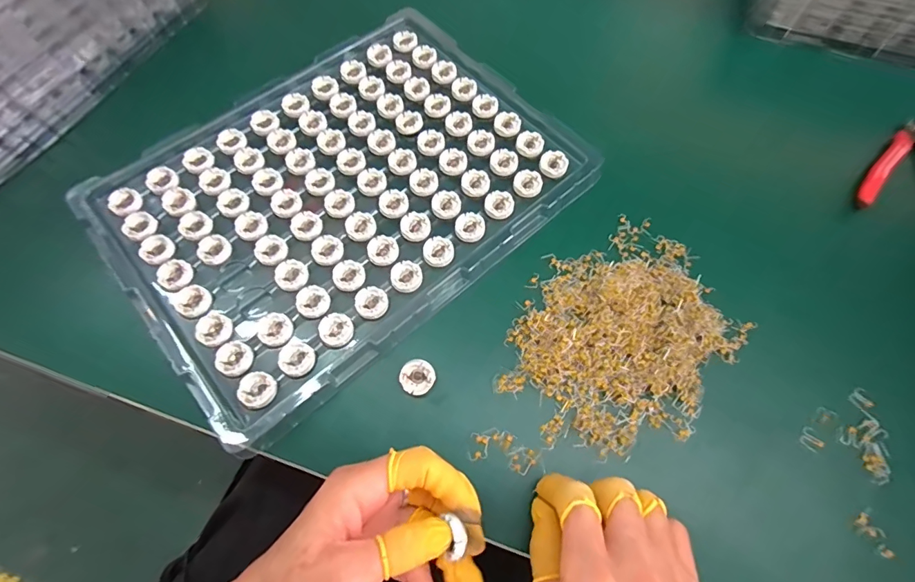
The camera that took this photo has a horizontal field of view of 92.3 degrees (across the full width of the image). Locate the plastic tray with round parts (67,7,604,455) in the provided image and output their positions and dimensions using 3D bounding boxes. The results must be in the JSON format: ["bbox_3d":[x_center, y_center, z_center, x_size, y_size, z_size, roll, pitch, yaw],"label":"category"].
[{"bbox_3d":[-0.086,-0.087,0.356,0.343,0.032,0.257,-39,75,-13],"label":"plastic tray with round parts"}]

